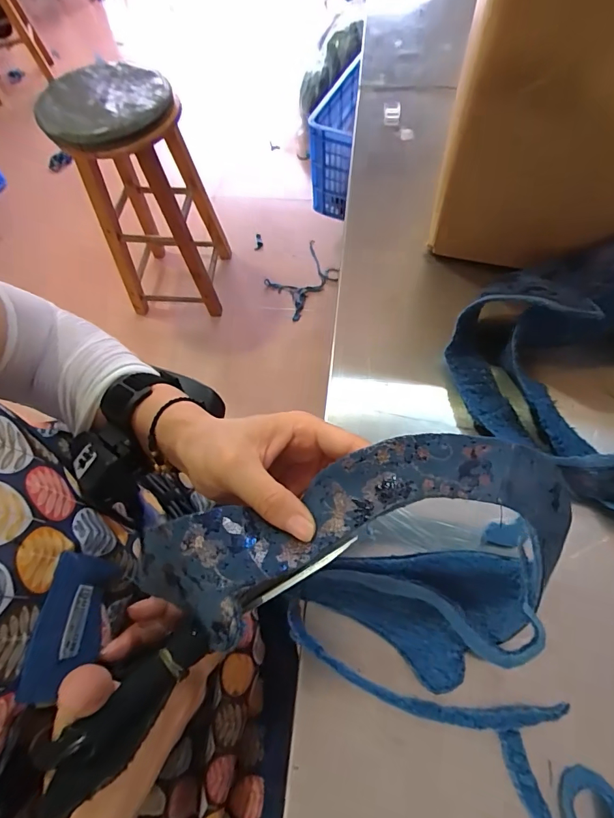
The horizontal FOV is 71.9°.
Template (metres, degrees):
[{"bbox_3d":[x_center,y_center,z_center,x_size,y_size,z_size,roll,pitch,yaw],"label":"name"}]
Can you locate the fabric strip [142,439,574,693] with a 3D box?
[{"bbox_3d":[0.020,0.075,0.229,0.210,0.096,0.109,8,65,7],"label":"fabric strip"}]

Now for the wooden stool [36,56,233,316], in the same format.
[{"bbox_3d":[-0.412,-0.539,1.155,0.276,0.588,0.286,0,64,3],"label":"wooden stool"}]

